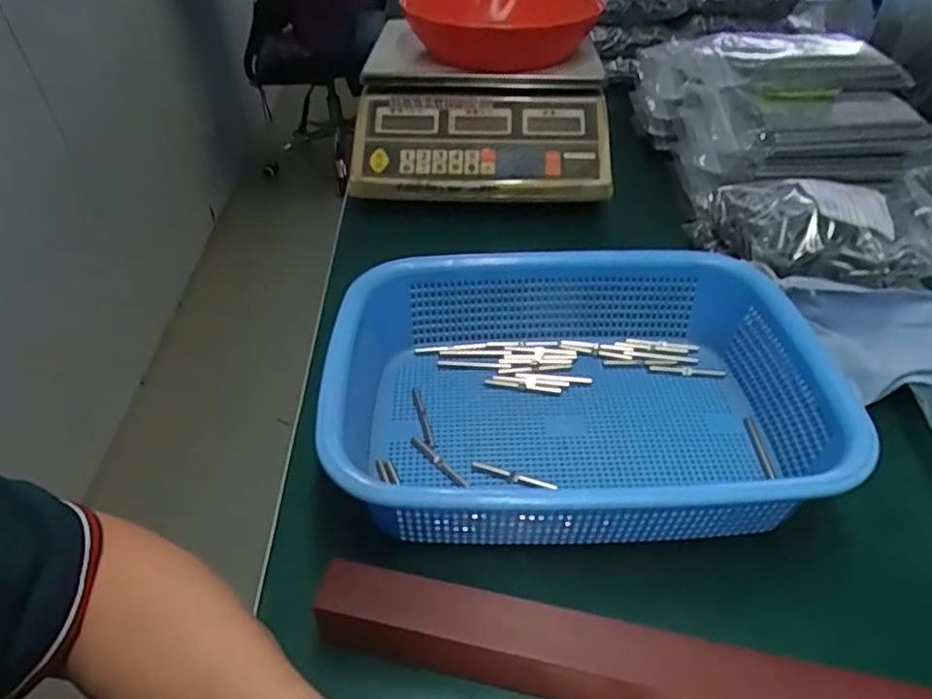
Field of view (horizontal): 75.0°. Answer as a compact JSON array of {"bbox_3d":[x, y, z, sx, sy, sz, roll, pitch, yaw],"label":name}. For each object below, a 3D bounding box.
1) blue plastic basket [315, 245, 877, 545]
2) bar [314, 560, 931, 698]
[{"bbox_3d":[0.066,0.026,0.380,0.280,0.078,0.207,-3,42,1],"label":"blue plastic basket"},{"bbox_3d":[0.123,0.151,0.262,0.384,0.042,0.028,8,43,12],"label":"bar"}]

